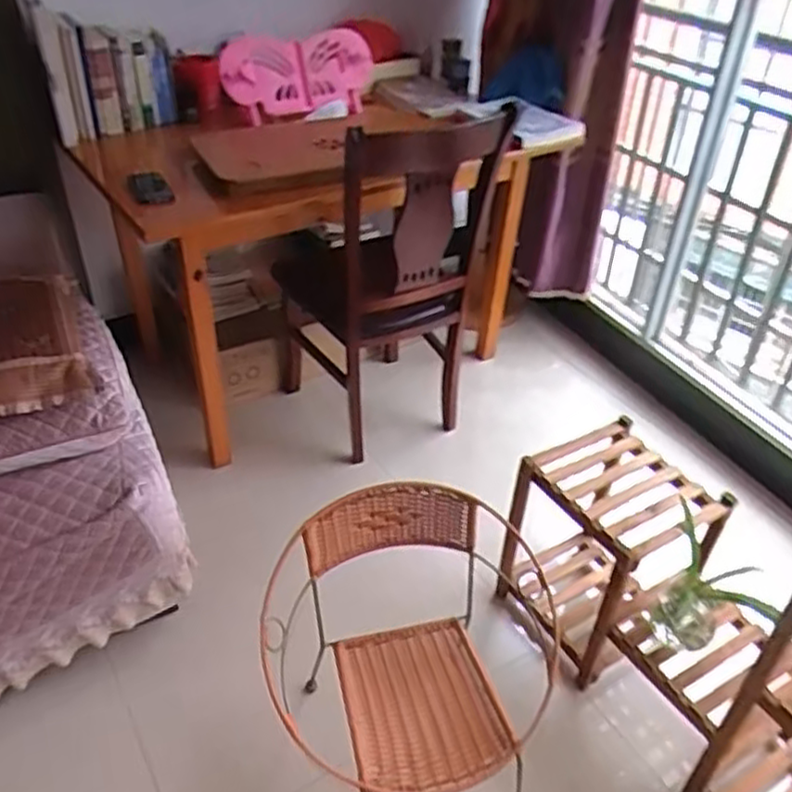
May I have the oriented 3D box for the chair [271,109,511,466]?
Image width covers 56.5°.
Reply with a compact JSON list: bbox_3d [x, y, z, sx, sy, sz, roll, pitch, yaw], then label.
[{"bbox_3d":[-0.038,-0.299,1.728,0.399,0.824,0.494,-18,43,-23],"label":"chair"}]

